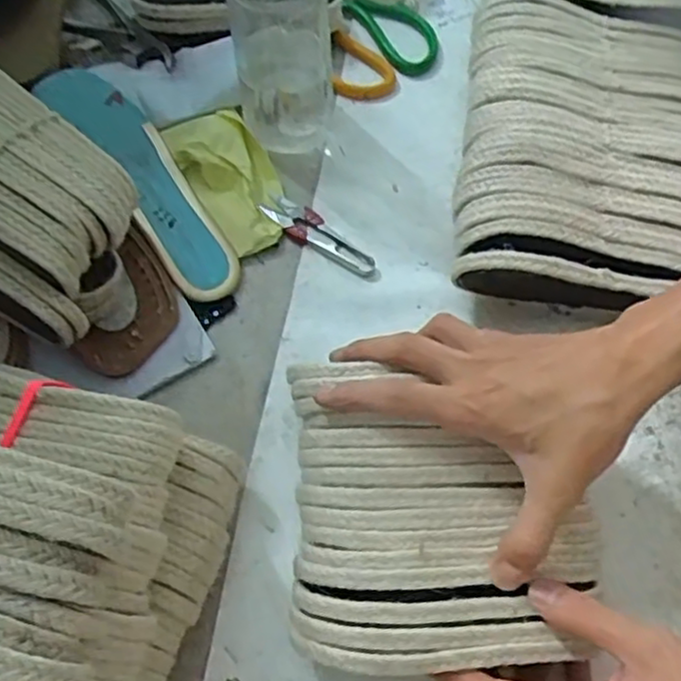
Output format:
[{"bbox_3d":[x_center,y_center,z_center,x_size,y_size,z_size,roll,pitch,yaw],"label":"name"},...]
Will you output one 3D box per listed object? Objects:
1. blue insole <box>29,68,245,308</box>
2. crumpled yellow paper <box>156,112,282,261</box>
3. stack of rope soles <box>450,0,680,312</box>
[{"bbox_3d":[-0.146,-0.121,0.544,0.062,0.030,0.214,-33,80,-12],"label":"blue insole"},{"bbox_3d":[-0.082,-0.128,0.559,0.062,0.021,0.129,-30,67,-11],"label":"crumpled yellow paper"},{"bbox_3d":[0.176,-0.151,0.532,0.167,0.076,0.280,7,65,6],"label":"stack of rope soles"}]

